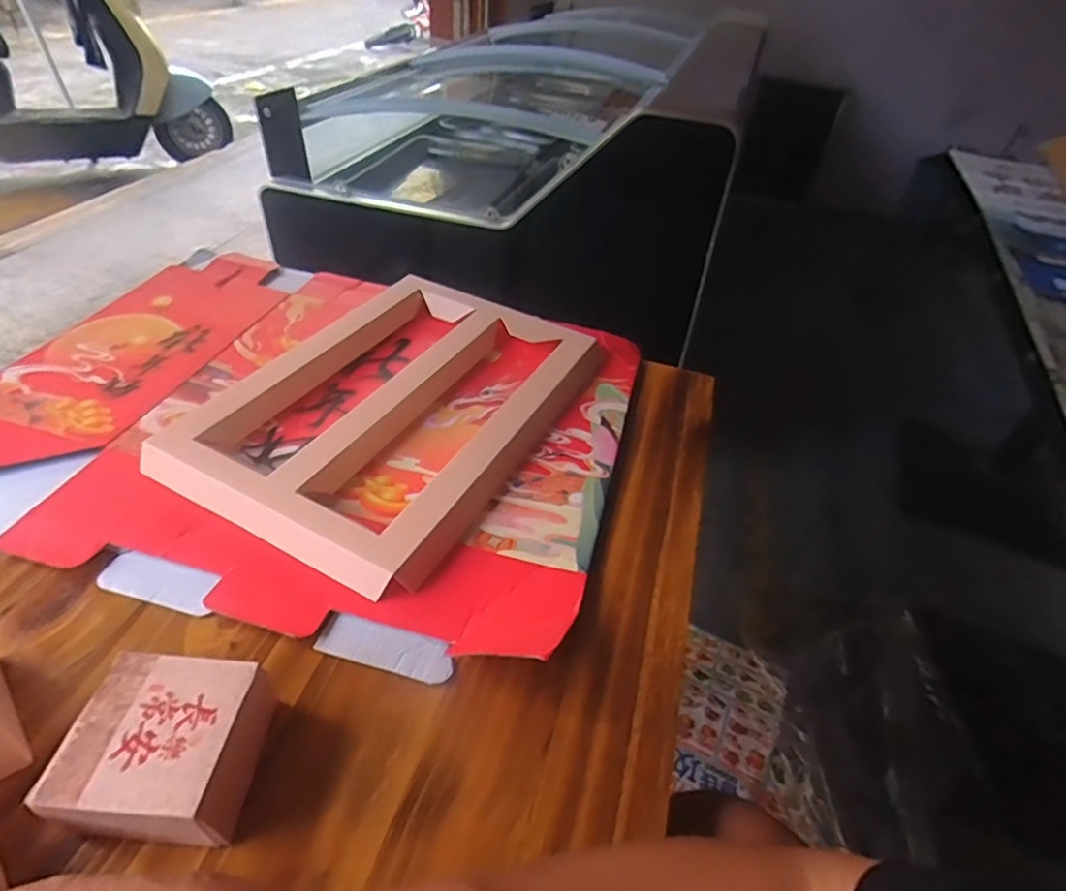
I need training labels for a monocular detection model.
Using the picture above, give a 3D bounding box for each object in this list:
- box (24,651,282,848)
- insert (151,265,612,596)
[{"bbox_3d":[-0.205,0.175,0.348,0.099,0.054,0.087,4,44,-1],"label":"box"},{"bbox_3d":[-0.140,-0.056,0.613,0.302,0.029,0.397,22,46,18],"label":"insert"}]

